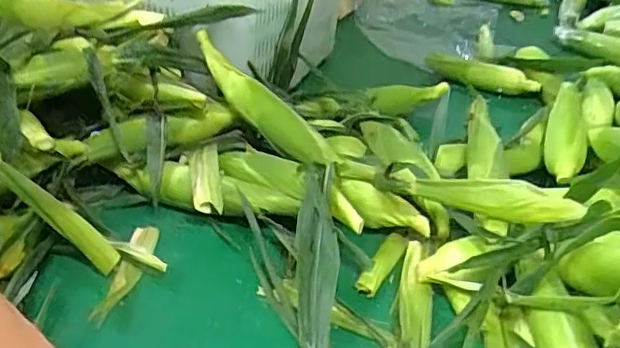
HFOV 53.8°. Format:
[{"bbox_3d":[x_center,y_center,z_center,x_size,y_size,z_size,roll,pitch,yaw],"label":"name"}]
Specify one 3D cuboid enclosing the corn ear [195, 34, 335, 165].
[{"bbox_3d":[-0.065,-0.097,0.839,0.261,0.053,0.053,42,49,12],"label":"corn ear"}]

